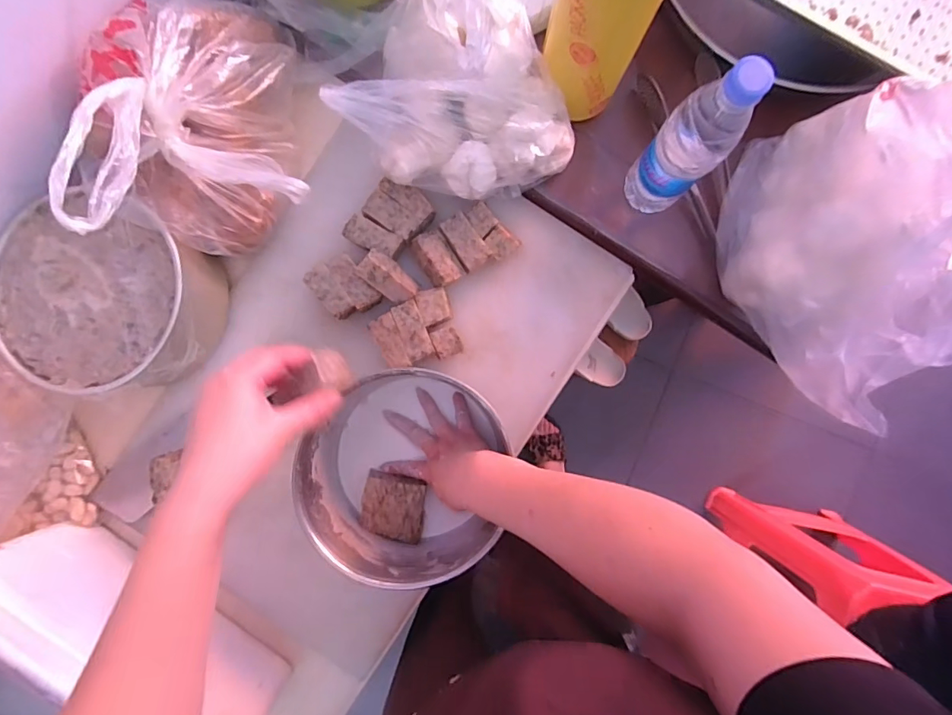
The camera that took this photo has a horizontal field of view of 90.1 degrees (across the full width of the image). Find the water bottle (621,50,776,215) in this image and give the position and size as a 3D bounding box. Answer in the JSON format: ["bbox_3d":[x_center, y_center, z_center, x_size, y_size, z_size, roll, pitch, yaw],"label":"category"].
[{"bbox_3d":[0.208,-0.203,0.472,0.068,0.228,0.059,-18,88,-1],"label":"water bottle"}]

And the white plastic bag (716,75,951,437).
[{"bbox_3d":[0.345,-0.087,0.437,0.115,0.208,0.309,-15,88,-1],"label":"white plastic bag"}]

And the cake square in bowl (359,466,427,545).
[{"bbox_3d":[-0.094,0.173,0.551,0.070,0.031,0.070,9,88,0],"label":"cake square in bowl"}]

